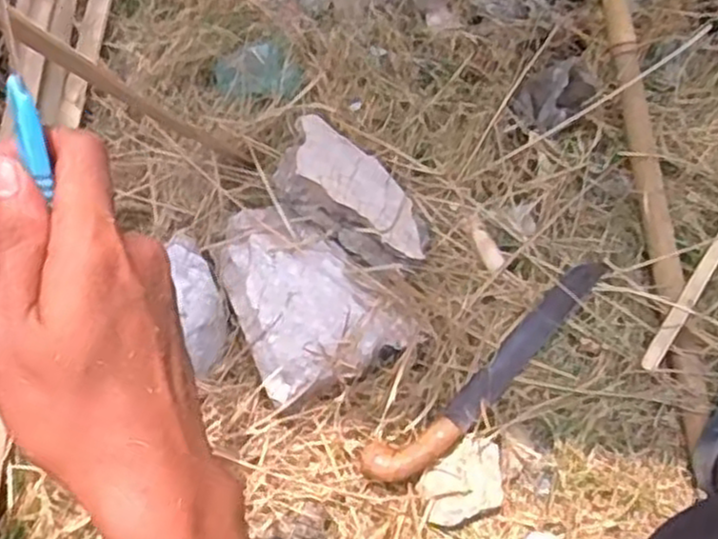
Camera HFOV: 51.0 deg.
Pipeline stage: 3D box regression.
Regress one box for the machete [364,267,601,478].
[{"bbox_3d":[0.136,0.099,0.739,0.319,0.020,0.051,-38,74,-17],"label":"machete"}]

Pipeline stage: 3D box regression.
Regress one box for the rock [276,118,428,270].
[{"bbox_3d":[-0.006,-0.075,0.761,0.179,0.048,0.133,41,40,-3],"label":"rock"}]

